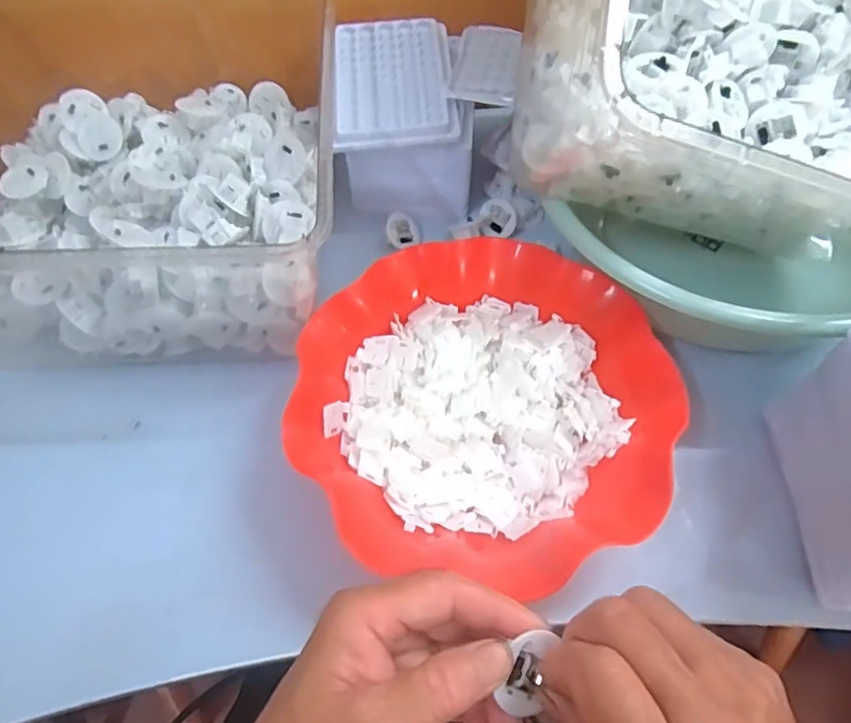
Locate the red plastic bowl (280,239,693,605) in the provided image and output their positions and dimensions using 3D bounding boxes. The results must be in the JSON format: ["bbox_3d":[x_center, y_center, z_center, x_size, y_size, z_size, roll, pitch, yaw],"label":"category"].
[{"bbox_3d":[0.035,0.030,0.384,0.214,0.060,0.216,-1,59,1],"label":"red plastic bowl"}]

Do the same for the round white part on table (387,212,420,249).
[{"bbox_3d":[-0.019,-0.107,0.496,0.025,0.029,0.008,-19,35,-17],"label":"round white part on table"}]

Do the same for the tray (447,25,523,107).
[{"bbox_3d":[0.047,-0.228,0.466,0.048,0.006,0.082,8,60,6],"label":"tray"}]

